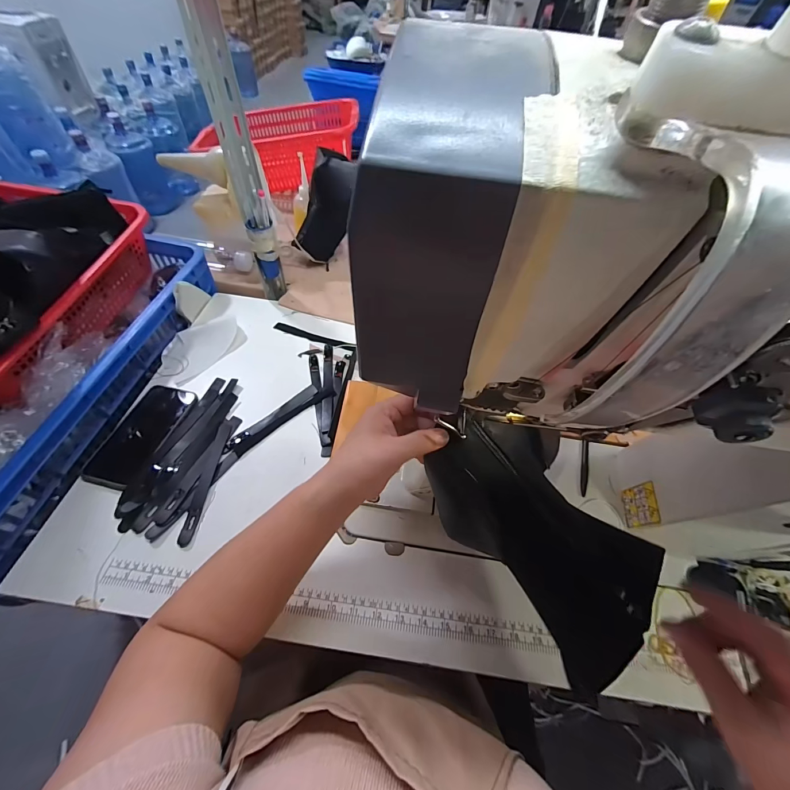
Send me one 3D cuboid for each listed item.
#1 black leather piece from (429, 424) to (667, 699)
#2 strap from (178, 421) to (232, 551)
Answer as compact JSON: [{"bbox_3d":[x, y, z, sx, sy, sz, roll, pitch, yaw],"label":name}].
[{"bbox_3d":[0.126,0.107,0.284,0.118,0.055,0.193,-27,60,-21],"label":"black leather piece"},{"bbox_3d":[-0.250,0.109,0.459,0.017,0.007,0.170,4,54,-1],"label":"strap"}]

